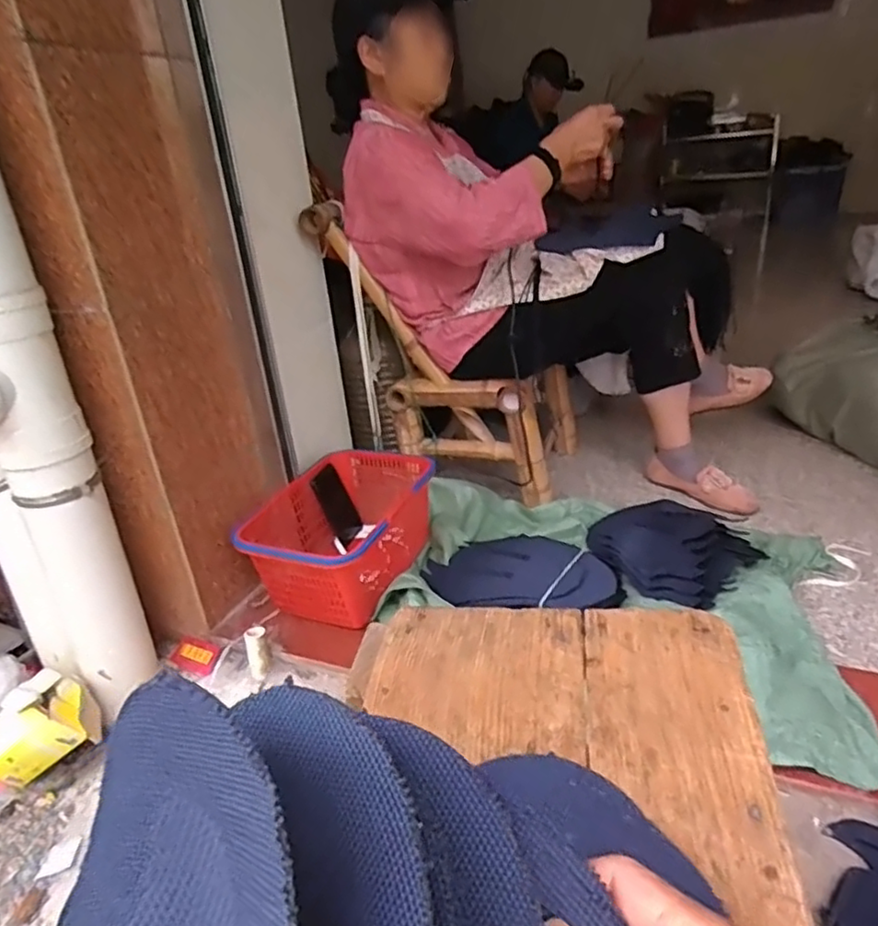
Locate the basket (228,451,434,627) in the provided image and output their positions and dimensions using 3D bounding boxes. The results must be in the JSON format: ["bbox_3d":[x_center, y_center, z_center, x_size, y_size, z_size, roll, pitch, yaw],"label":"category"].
[{"bbox_3d":[-0.154,0.109,1.152,0.243,0.155,0.385,6,28,23],"label":"basket"}]

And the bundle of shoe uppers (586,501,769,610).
[{"bbox_3d":[0.398,0.139,1.112,0.226,0.094,0.282,-13,27,-15],"label":"bundle of shoe uppers"}]

